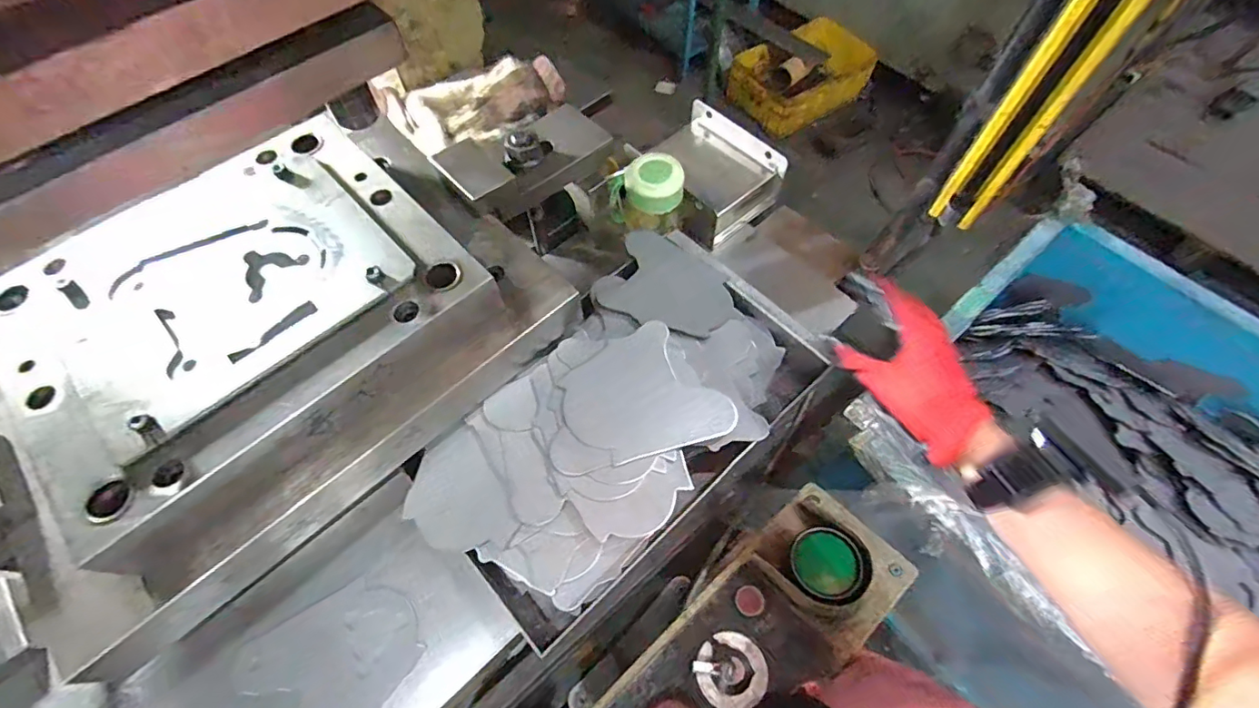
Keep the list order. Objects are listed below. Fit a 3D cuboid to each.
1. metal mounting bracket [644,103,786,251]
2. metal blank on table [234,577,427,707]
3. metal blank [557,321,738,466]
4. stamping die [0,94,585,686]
[{"bbox_3d":[0.093,-0.237,0.721,0.157,0.077,0.172,-40,67,-19],"label":"metal mounting bracket"},{"bbox_3d":[-0.260,0.274,0.478,0.135,0.010,0.122,-37,68,-20],"label":"metal blank on table"},{"bbox_3d":[0.014,0.047,0.498,0.127,0.007,0.130,-37,78,-19],"label":"metal blank"},{"bbox_3d":[-0.303,-0.012,0.463,0.305,0.115,0.428,40,69,20],"label":"stamping die"}]

